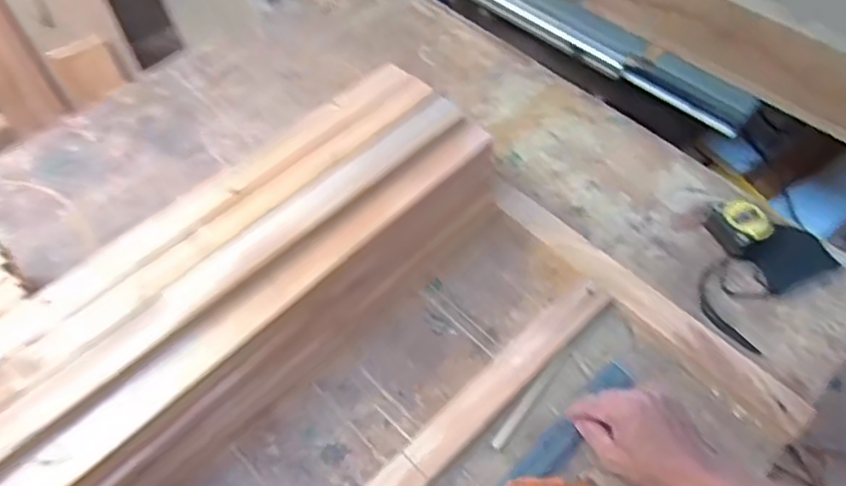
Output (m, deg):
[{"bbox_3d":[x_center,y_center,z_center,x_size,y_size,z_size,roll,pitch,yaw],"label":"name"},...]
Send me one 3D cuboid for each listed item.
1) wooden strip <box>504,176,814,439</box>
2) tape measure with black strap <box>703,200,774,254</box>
[{"bbox_3d":[0.248,0.062,0.726,0.044,0.020,0.417,-39,64,-22],"label":"wooden strip"},{"bbox_3d":[0.392,-0.021,0.766,0.060,0.031,0.057,-22,59,-14],"label":"tape measure with black strap"}]

